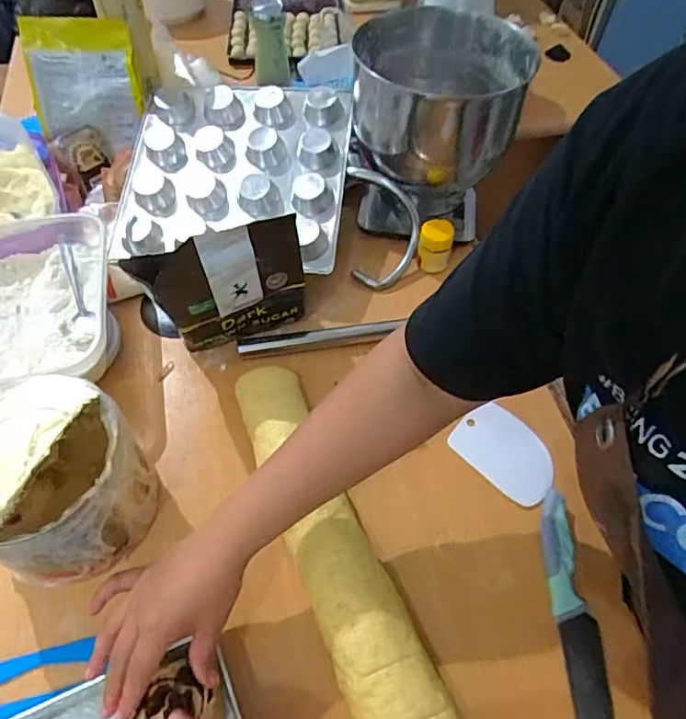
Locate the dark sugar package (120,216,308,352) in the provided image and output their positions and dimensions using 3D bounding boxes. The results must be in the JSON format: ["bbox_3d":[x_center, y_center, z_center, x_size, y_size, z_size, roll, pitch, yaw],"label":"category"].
[{"bbox_3d":[-0.127,-0.071,0.609,0.168,0.209,0.040,-15,56,-13],"label":"dark sugar package"}]

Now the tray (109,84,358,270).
[{"bbox_3d":[-0.148,-0.261,0.755,0.298,0.037,0.288,4,71,5],"label":"tray"}]

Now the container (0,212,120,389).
[{"bbox_3d":[-0.373,-0.050,0.638,0.203,0.074,0.242,-13,56,-11],"label":"container"}]

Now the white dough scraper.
[{"bbox_3d":[0.177,0.100,0.589,0.111,0.004,0.071,40,81,9],"label":"white dough scraper"}]

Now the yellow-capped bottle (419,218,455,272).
[{"bbox_3d":[0.126,-0.156,0.746,0.044,0.056,0.042,1,54,-1],"label":"yellow-capped bottle"}]

